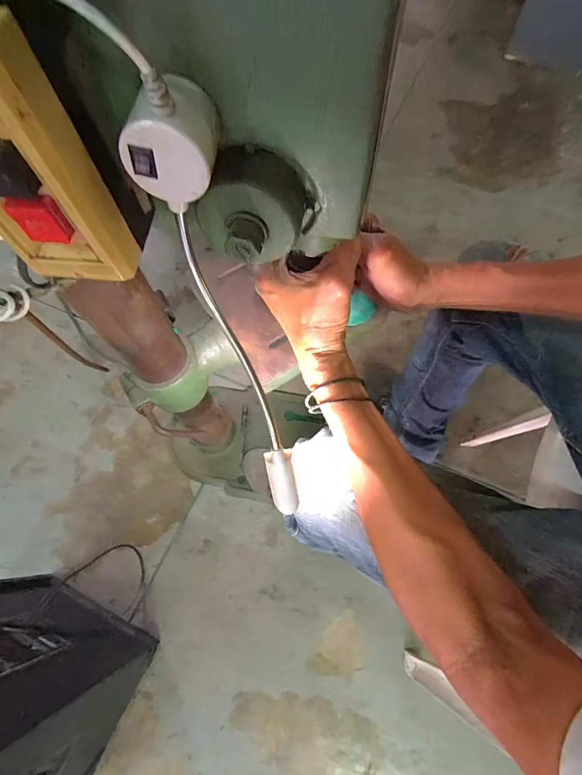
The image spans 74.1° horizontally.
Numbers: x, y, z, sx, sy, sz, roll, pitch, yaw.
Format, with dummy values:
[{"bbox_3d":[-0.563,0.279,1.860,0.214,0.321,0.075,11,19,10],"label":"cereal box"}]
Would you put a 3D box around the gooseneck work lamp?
[{"bbox_3d":[-0.034,-0.030,0.229,0.045,0.243,0.068,-16,33,-4],"label":"gooseneck work lamp"}]

